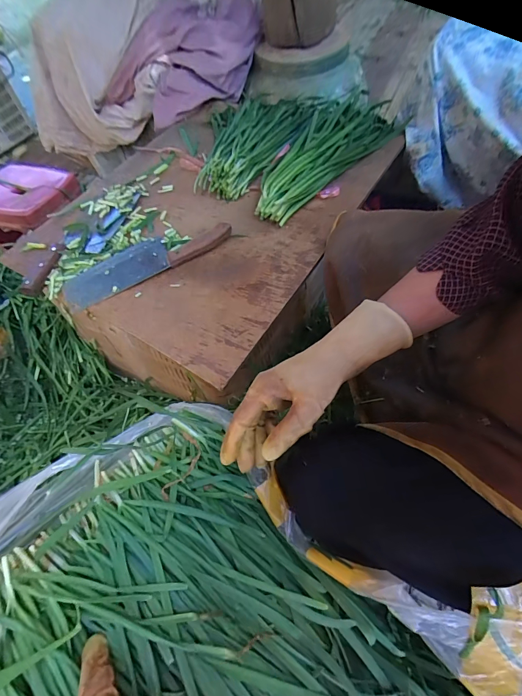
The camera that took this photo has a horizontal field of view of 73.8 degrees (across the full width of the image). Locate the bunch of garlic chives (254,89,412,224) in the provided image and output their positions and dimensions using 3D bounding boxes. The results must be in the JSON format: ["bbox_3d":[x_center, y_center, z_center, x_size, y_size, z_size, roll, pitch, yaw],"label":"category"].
[{"bbox_3d":[0.131,-0.382,0.674,0.176,0.038,0.410,28,64,20],"label":"bunch of garlic chives"}]

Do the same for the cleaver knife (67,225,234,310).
[{"bbox_3d":[-0.199,-0.161,0.587,0.284,0.034,0.086,-26,59,-11],"label":"cleaver knife"}]

